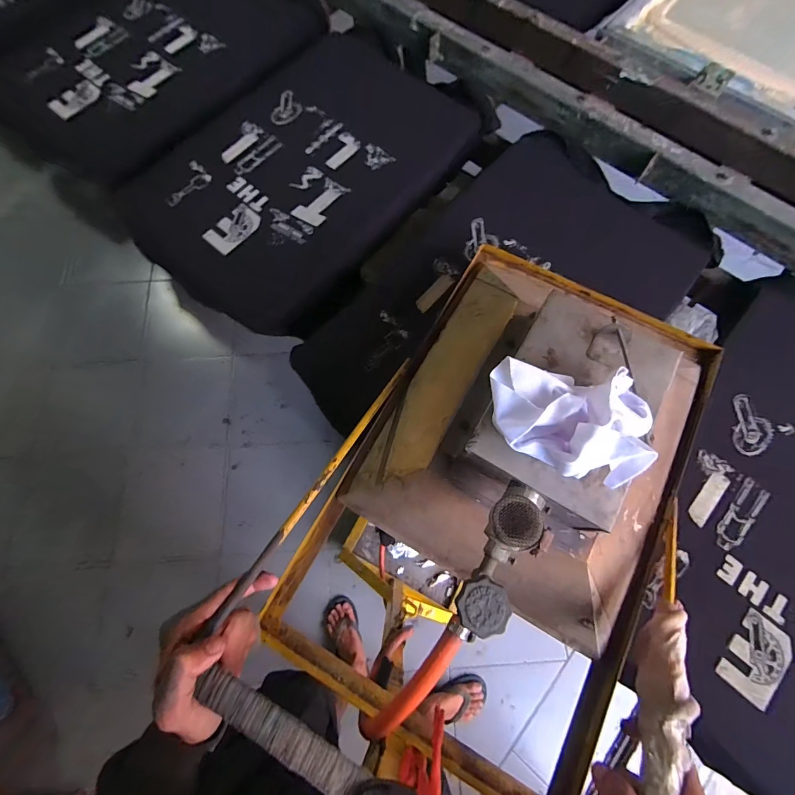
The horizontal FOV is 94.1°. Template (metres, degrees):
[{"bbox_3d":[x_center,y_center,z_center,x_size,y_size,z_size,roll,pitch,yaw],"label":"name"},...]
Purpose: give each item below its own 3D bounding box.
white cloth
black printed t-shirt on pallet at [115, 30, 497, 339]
[{"bbox_3d":[0.153,0.016,0.316,0.136,0.050,0.097,6,73,3],"label":"white cloth"},{"bbox_3d":[-0.199,-0.396,0.707,0.405,0.072,0.542,38,77,12],"label":"black printed t-shirt on pallet"}]

